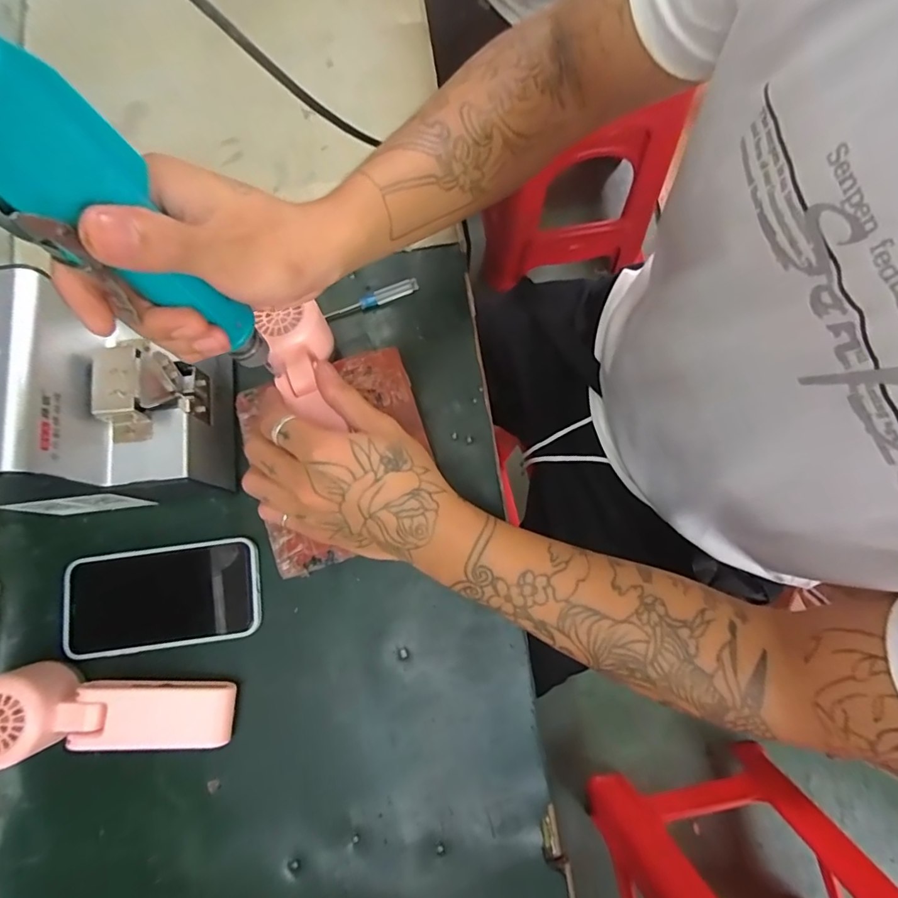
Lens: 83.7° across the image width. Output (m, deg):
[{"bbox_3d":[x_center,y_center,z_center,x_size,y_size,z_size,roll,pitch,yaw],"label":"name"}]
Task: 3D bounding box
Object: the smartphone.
[{"bbox_3d":[-0.220,0.114,0.385,0.148,0.010,0.076,-8,78,0],"label":"smartphone"}]

